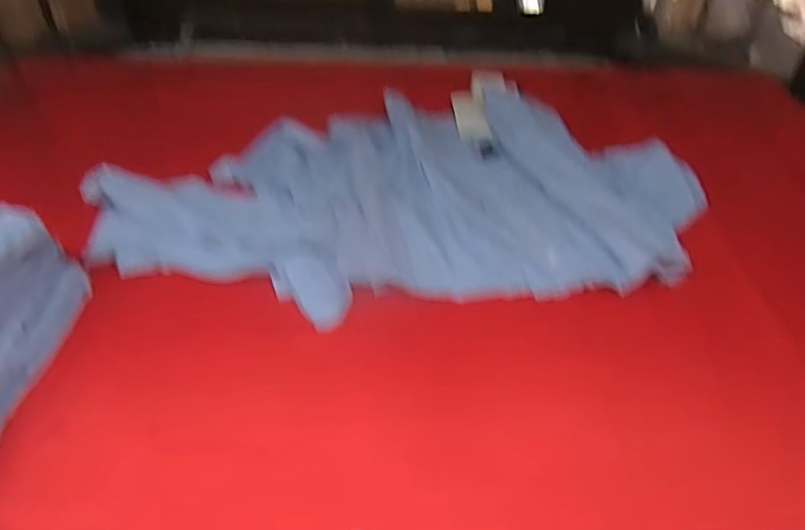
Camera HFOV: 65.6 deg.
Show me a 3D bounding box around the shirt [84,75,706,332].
[{"bbox_3d":[0.002,-0.106,0.769,0.701,0.047,0.415,-5,40,-9],"label":"shirt"}]

